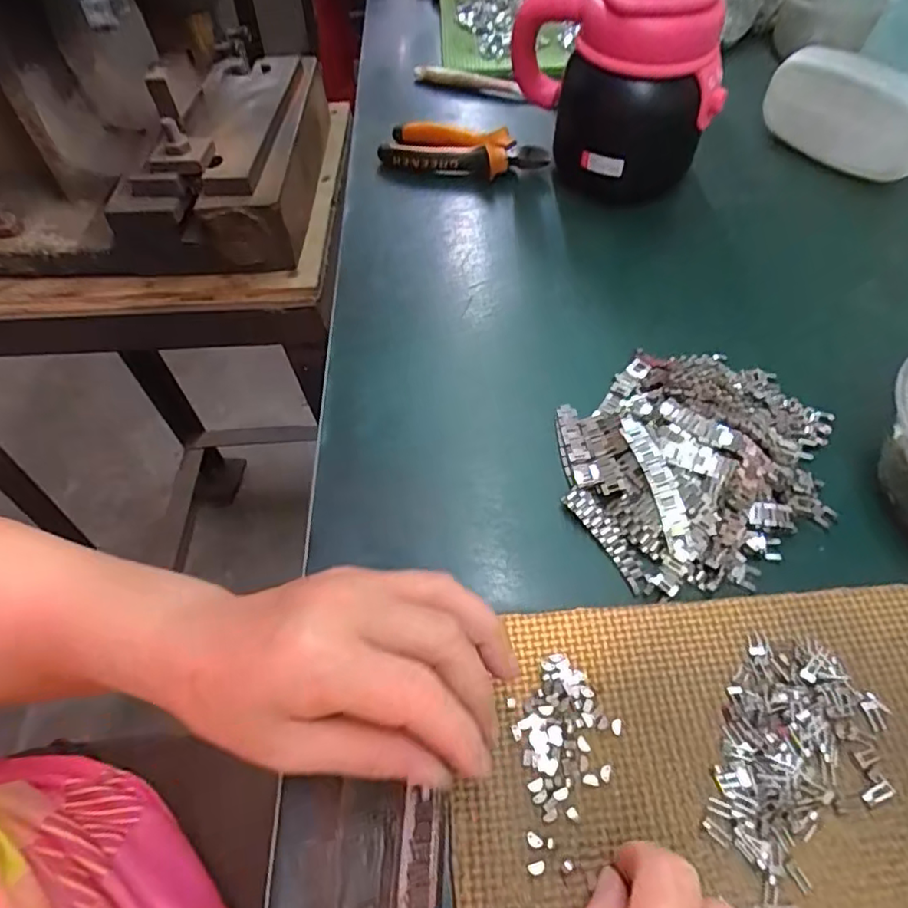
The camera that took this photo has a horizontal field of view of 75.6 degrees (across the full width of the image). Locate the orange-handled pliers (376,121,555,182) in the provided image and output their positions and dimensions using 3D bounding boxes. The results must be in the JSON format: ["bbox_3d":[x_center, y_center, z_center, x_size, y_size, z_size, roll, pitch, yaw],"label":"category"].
[{"bbox_3d":[0.008,-0.274,0.533,0.149,0.029,0.053,16,57,13],"label":"orange-handled pliers"}]

